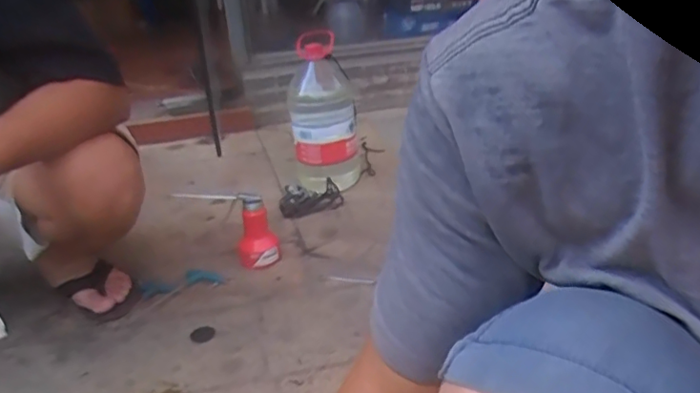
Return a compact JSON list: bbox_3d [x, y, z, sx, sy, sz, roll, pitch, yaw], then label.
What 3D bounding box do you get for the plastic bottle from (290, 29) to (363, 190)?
[{"bbox_3d":[-0.064,-0.198,1.428,0.160,0.338,0.190,-6,23,-3],"label":"plastic bottle"}]

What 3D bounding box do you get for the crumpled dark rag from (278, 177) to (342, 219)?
[{"bbox_3d":[-0.089,0.002,1.326,0.149,0.055,0.088,-8,24,-10],"label":"crumpled dark rag"}]

